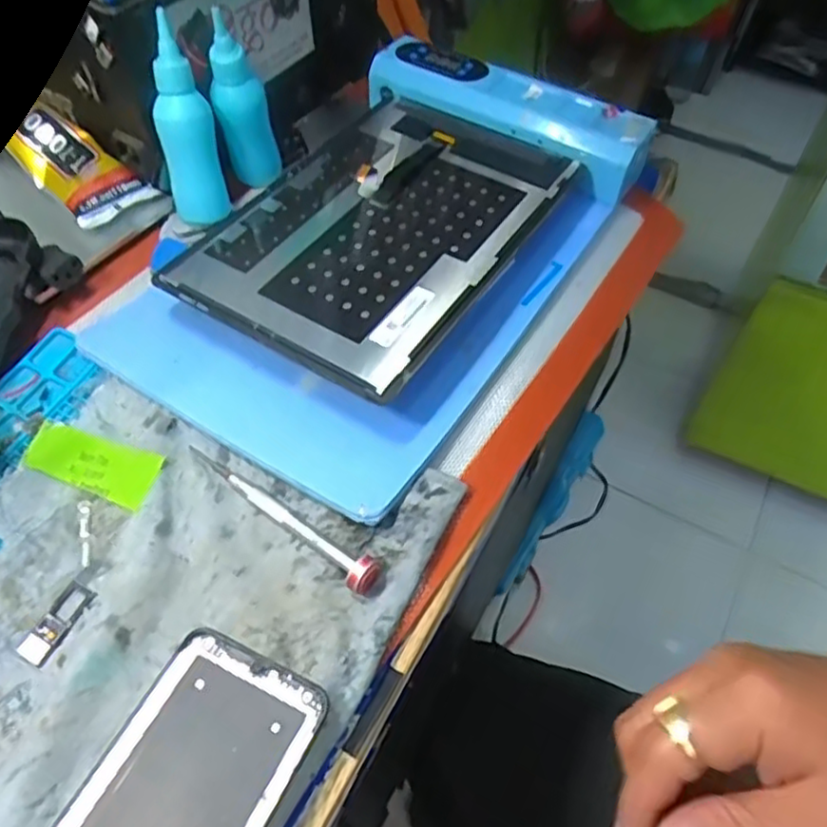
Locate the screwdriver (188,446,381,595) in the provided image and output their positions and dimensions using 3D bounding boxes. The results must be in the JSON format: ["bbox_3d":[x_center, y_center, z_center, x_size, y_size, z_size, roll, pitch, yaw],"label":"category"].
[{"bbox_3d":[-0.065,0.045,0.340,0.122,0.013,0.017,35,60,22],"label":"screwdriver"}]

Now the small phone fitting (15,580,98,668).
[{"bbox_3d":[-0.163,0.095,0.313,0.016,0.004,0.037,22,56,14],"label":"small phone fitting"}]

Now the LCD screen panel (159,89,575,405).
[{"bbox_3d":[-0.031,-0.129,0.435,0.187,0.013,0.242,28,58,18],"label":"LCD screen panel"}]

